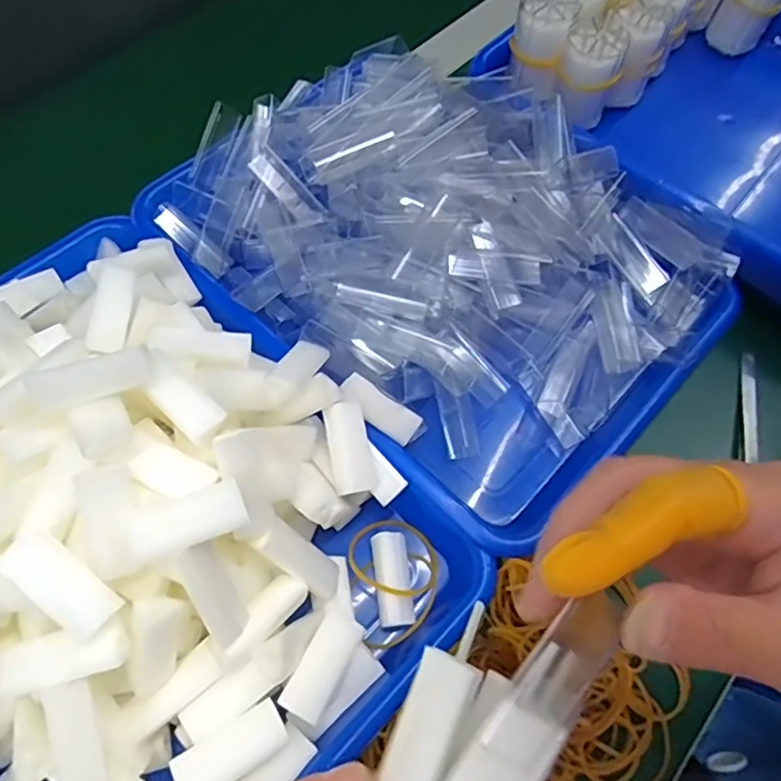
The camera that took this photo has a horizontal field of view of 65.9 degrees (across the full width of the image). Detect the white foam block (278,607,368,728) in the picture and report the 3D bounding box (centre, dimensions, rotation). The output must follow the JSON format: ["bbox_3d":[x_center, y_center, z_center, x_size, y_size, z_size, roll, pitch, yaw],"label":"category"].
[{"bbox_3d":[-0.030,0.124,0.273,0.019,0.013,0.045,26,65,11],"label":"white foam block"}]

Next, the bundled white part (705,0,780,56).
[{"bbox_3d":[0.280,-0.301,0.467,0.043,0.062,0.037,29,66,13],"label":"bundled white part"}]

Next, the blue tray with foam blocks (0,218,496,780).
[{"bbox_3d":[-0.124,0.042,0.286,0.245,0.096,0.329,-37,70,-18],"label":"blue tray with foam blocks"}]

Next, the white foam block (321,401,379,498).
[{"bbox_3d":[-0.021,0.029,0.304,0.021,0.008,0.045,-11,82,-7],"label":"white foam block"}]

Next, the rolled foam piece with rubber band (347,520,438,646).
[{"bbox_3d":[0.005,0.095,0.308,0.044,0.021,0.060,-12,64,-8],"label":"rolled foam piece with rubber band"}]

